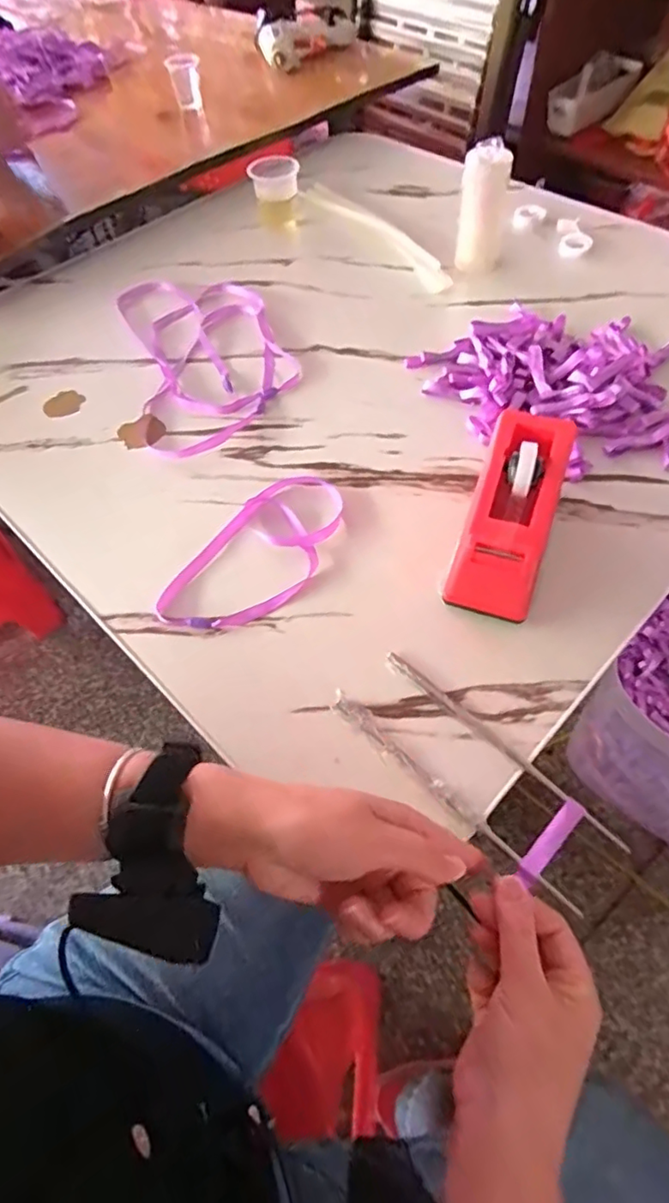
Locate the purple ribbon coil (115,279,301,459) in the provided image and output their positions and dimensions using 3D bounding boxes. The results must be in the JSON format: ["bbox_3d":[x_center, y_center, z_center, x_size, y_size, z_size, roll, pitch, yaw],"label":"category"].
[{"bbox_3d":[-0.135,-0.268,0.604,0.160,0.012,0.299,-17,58,-8],"label":"purple ribbon coil"}]

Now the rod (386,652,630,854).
[{"bbox_3d":[0.102,0.087,0.369,0.173,0.006,0.011,38,66,24],"label":"rod"}]

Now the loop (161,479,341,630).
[{"bbox_3d":[-0.055,-0.041,0.454,0.086,0.011,0.178,30,63,20],"label":"loop"}]

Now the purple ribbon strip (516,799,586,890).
[{"bbox_3d":[0.125,0.138,0.330,0.057,0.005,0.012,-42,64,-19],"label":"purple ribbon strip"}]

